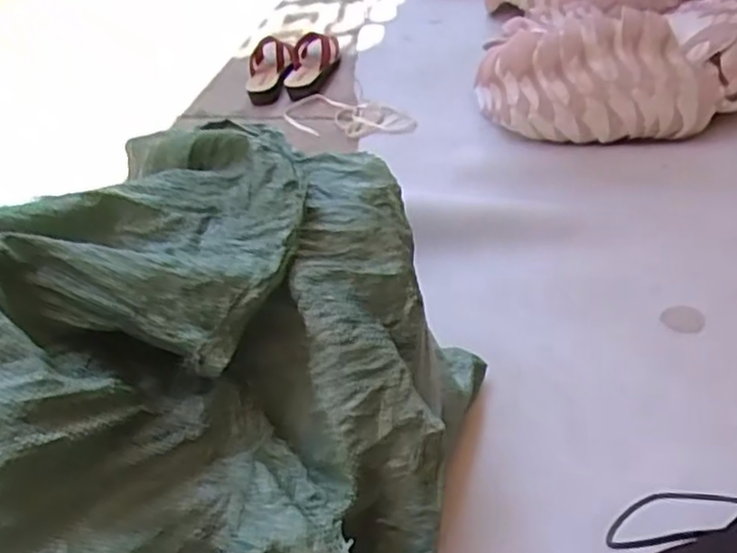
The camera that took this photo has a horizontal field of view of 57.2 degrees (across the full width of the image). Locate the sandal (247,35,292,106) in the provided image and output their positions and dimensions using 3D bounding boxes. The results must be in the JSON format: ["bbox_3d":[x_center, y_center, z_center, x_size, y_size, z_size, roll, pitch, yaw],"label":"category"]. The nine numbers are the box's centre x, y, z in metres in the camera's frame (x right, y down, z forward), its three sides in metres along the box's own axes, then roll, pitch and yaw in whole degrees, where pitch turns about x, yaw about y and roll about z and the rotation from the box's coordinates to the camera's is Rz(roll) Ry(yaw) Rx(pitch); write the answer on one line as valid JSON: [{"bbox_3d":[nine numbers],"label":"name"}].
[{"bbox_3d":[-0.212,-0.452,1.441,0.090,0.057,0.215,-8,45,-1],"label":"sandal"}]

